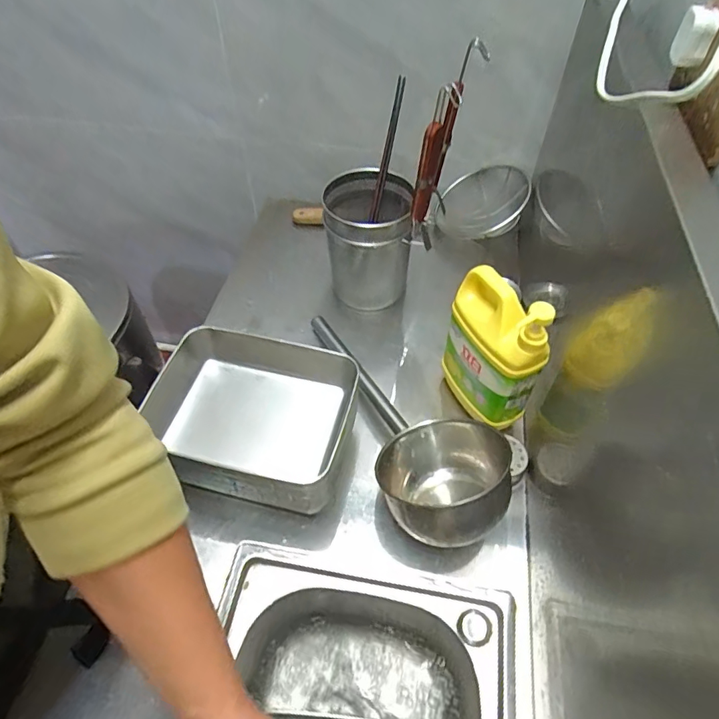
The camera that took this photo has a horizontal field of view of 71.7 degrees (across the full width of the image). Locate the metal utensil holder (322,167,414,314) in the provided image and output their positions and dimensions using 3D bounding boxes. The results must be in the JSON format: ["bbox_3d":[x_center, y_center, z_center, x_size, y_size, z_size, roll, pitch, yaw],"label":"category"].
[{"bbox_3d":[0.015,-0.199,0.867,0.150,0.193,0.148,3,52,3],"label":"metal utensil holder"}]

